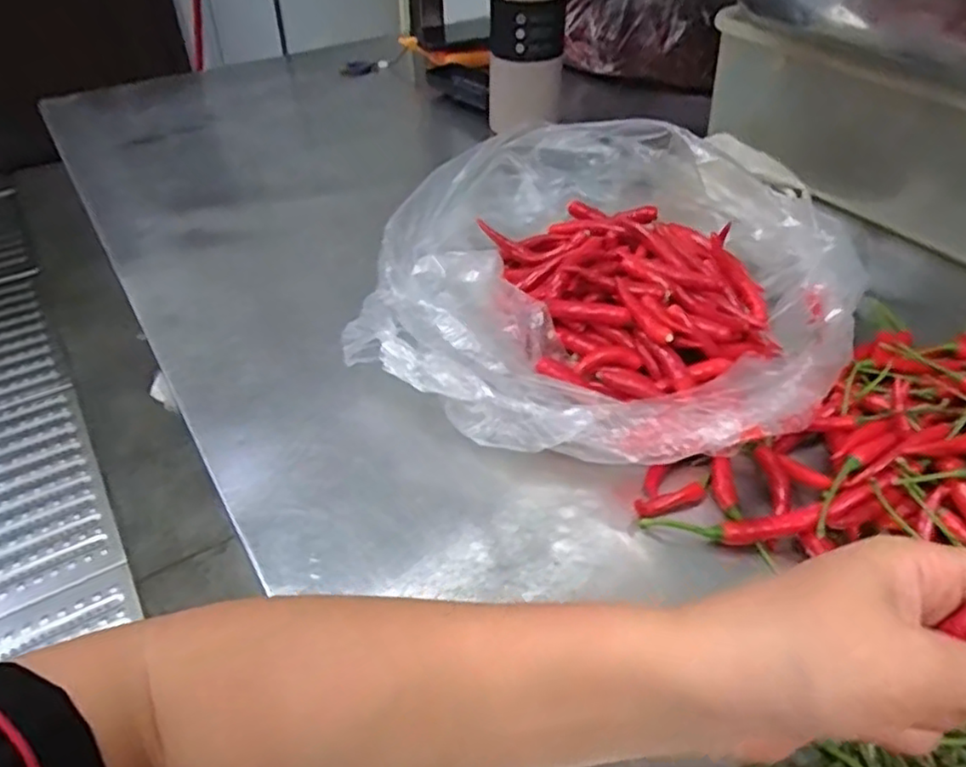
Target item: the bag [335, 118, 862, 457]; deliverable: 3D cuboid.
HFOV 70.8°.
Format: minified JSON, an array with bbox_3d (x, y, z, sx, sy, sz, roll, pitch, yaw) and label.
[{"bbox_3d":[0.081,-0.072,0.429,0.276,0.093,0.249,18,46,19],"label":"bag"}]

